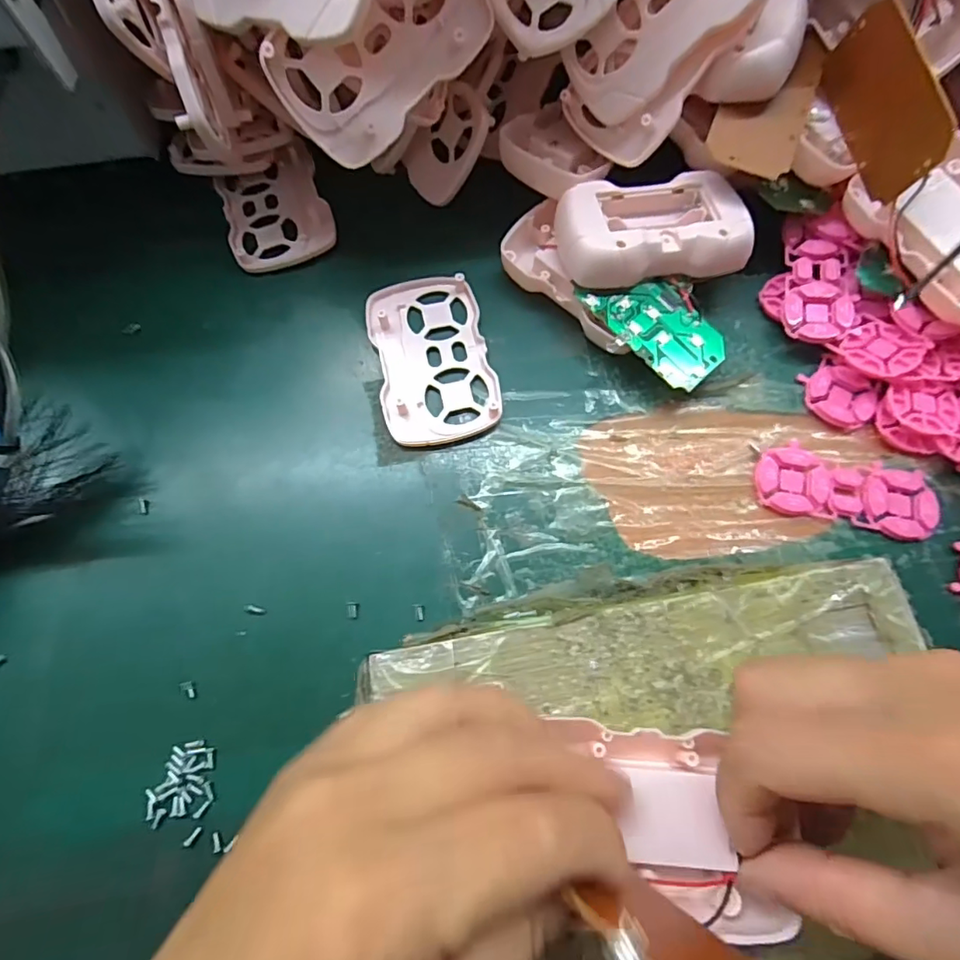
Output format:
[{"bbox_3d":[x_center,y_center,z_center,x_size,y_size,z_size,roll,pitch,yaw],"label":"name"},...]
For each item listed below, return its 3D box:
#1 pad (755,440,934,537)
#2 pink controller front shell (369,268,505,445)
[{"bbox_3d":[0.161,0.004,0.241,0.073,0.005,0.033,15,71,5],"label":"pad"},{"bbox_3d":[-0.023,-0.060,0.262,0.054,0.008,0.089,-11,71,-4],"label":"pink controller front shell"}]

